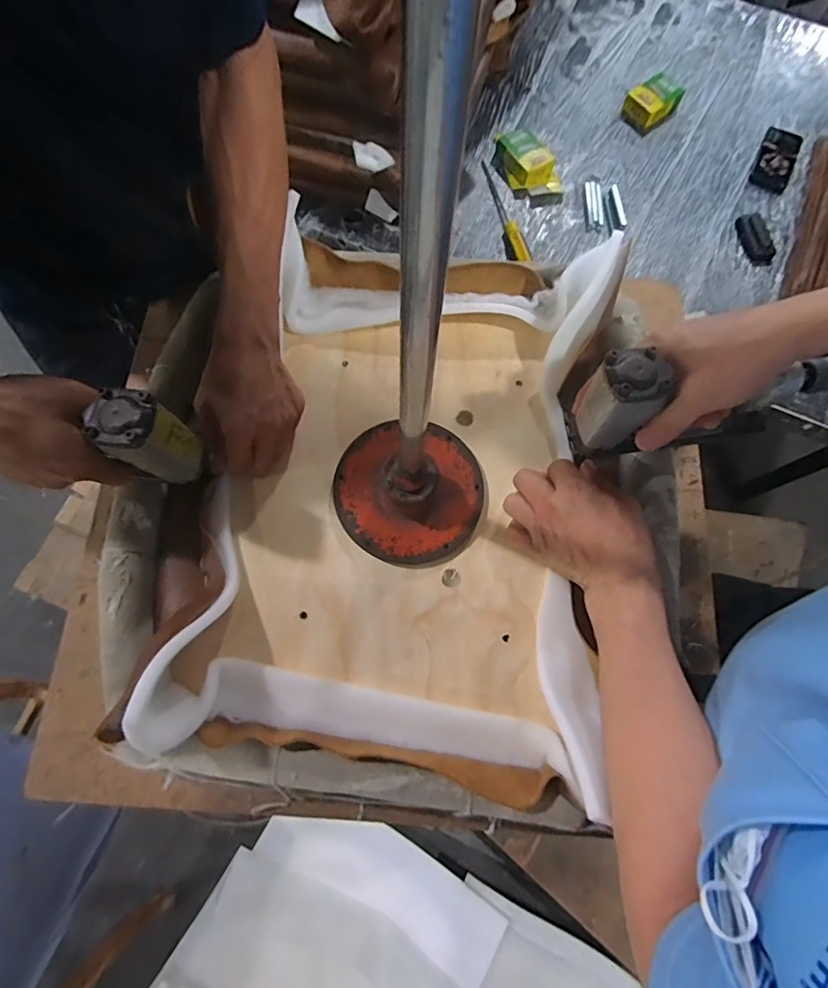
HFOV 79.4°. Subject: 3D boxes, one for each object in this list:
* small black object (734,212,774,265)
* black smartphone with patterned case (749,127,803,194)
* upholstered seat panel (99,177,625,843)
[{"bbox_3d":[0.709,-0.526,1.032,0.064,0.016,0.119,-7,74,-4],"label":"small black object"},{"bbox_3d":[0.798,-0.738,1.098,0.083,0.011,0.197,26,74,6],"label":"black smartphone with patterned case"},{"bbox_3d":[-0.016,-0.011,0.463,0.373,0.097,0.511,8,73,0],"label":"upholstered seat panel"}]

